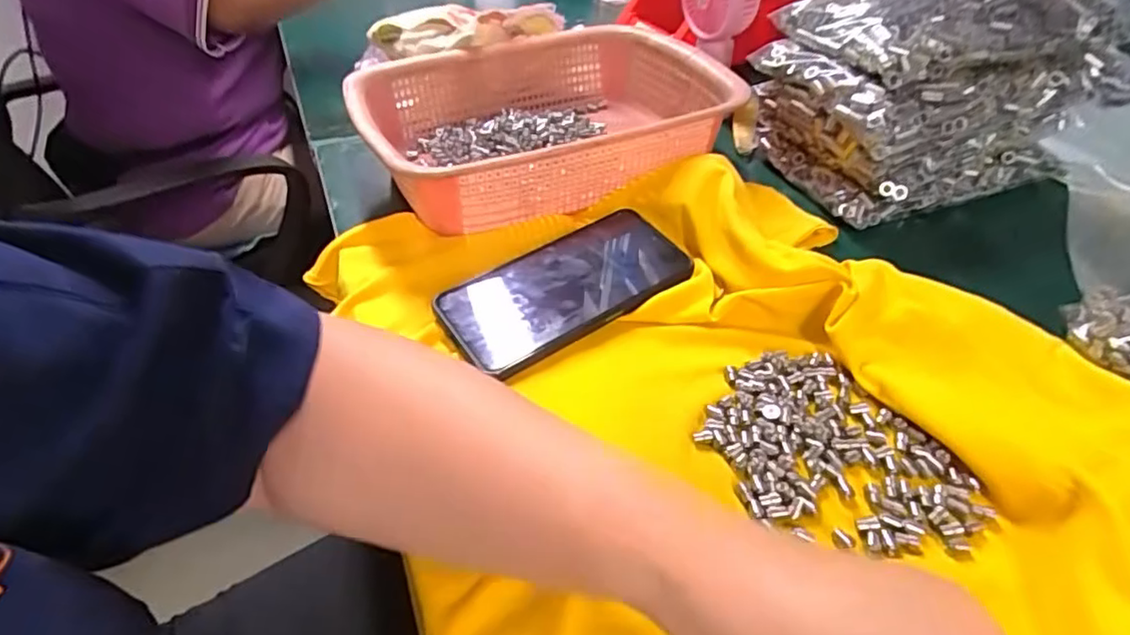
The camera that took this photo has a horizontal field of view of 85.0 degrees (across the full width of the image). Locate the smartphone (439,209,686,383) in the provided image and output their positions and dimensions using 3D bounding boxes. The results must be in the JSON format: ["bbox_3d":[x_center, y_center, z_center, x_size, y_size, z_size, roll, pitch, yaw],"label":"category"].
[{"bbox_3d":[0.002,-0.022,0.399,0.160,0.012,0.079,-27,47,-24],"label":"smartphone"}]

